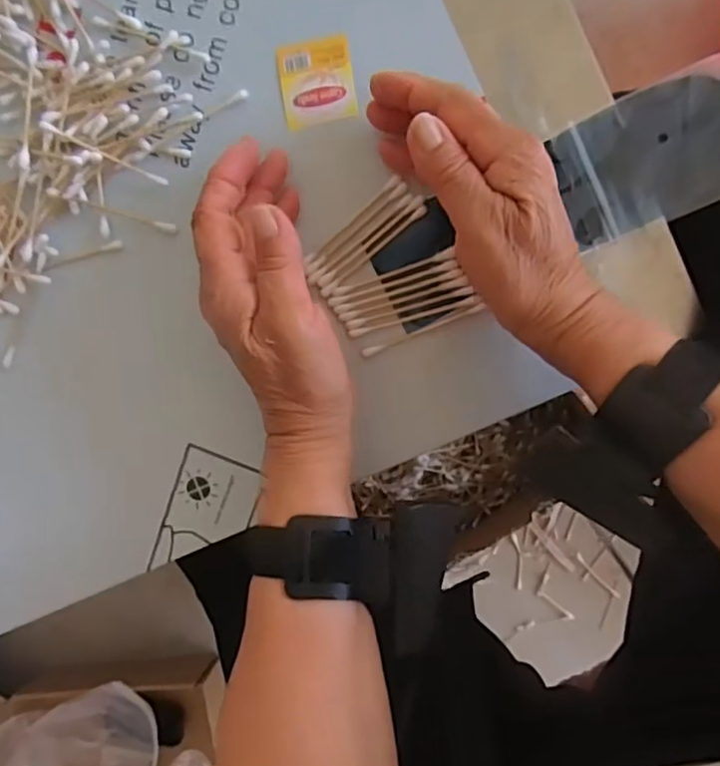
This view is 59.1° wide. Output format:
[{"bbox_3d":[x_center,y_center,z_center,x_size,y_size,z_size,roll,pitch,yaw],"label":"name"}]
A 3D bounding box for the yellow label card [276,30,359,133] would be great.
[{"bbox_3d":[-0.023,-0.163,0.341,0.039,0.004,0.043,-9,94,6],"label":"yellow label card"}]

